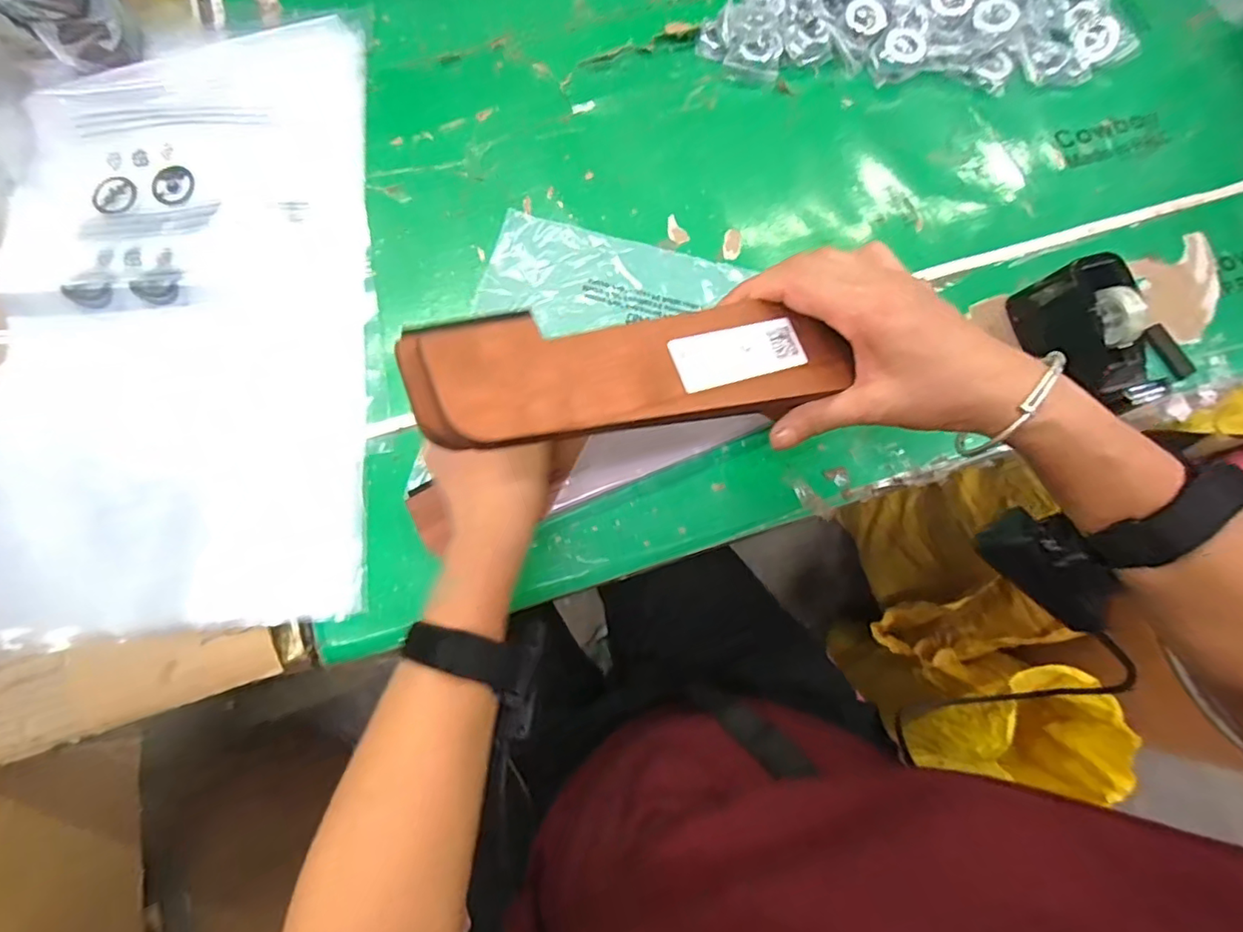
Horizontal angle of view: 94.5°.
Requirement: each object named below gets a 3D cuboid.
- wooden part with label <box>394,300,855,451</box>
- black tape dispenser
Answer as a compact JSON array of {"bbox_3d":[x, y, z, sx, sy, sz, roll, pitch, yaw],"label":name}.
[{"bbox_3d":[0.014,-0.047,0.285,0.224,0.020,0.059,-9,78,-23],"label":"wooden part with label"},{"bbox_3d":[0.351,-0.096,0.430,0.054,0.070,0.114,-21,79,-5],"label":"black tape dispenser"}]

